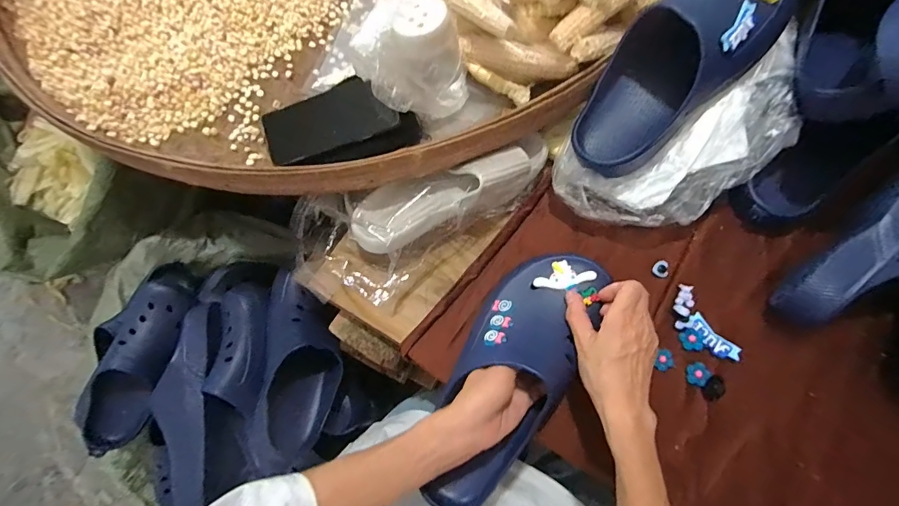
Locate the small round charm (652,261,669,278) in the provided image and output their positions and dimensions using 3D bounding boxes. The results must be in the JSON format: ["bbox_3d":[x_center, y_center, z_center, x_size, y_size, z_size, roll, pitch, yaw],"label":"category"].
[{"bbox_3d":[0.257,0.019,0.514,0.018,0.008,0.021,12,73,9],"label":"small round charm"}]

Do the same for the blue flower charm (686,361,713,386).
[{"bbox_3d":[0.274,0.133,0.469,0.022,0.008,0.026,31,77,14],"label":"blue flower charm"}]

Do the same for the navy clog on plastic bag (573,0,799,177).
[{"bbox_3d":[0.253,-0.215,0.458,0.116,0.084,0.286,42,104,12],"label":"navy clog on plastic bag"}]

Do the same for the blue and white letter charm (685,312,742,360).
[{"bbox_3d":[0.298,0.097,0.482,0.023,0.012,0.060,-40,73,-8],"label":"blue and white letter charm"}]

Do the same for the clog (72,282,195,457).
[{"bbox_3d":[-0.487,0.183,0.660,0.104,0.081,0.261,10,73,8],"label":"clog"}]

